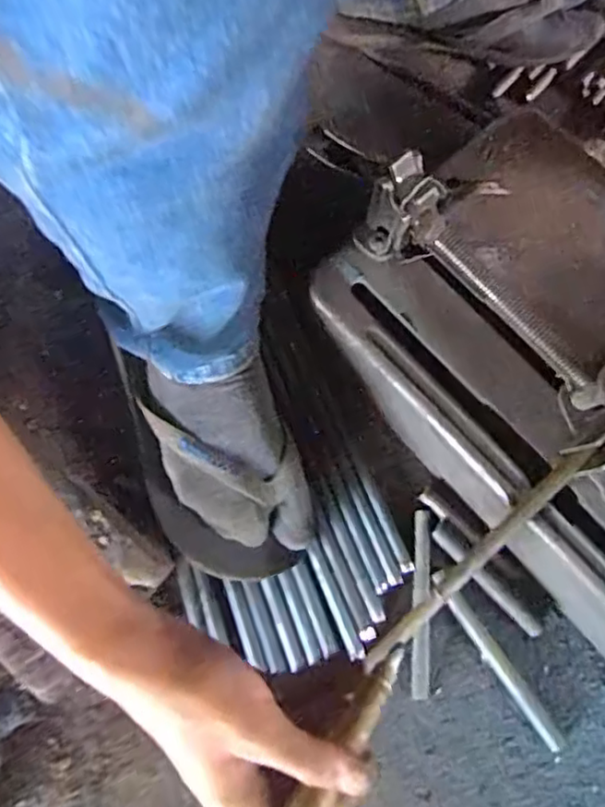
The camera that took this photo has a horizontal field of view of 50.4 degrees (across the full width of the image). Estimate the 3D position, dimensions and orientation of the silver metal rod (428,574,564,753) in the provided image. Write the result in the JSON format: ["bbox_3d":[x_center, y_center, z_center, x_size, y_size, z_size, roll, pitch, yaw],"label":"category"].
[{"bbox_3d":[0.146,0.193,0.487,0.014,0.008,0.150,-33,79,-7],"label":"silver metal rod"}]

